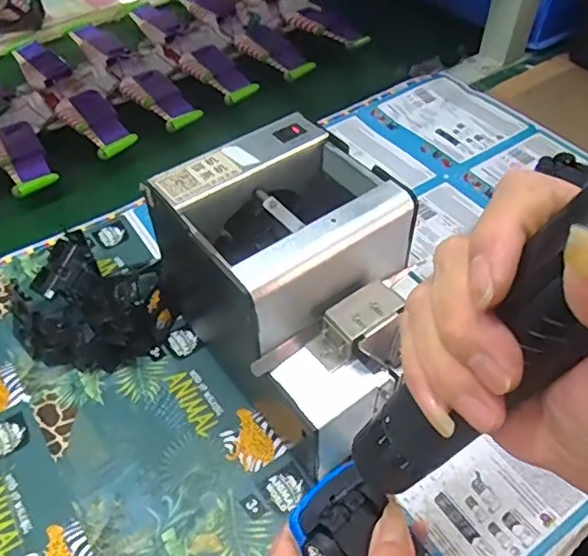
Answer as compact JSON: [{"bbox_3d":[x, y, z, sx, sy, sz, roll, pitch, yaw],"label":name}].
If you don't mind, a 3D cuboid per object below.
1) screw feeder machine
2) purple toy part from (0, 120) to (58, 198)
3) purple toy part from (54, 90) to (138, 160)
[{"bbox_3d":[0.001,0.003,0.389,0.123,0.147,0.155,-34,55,-25],"label":"screw feeder machine"},{"bbox_3d":[-0.280,-0.124,0.575,0.049,0.012,0.113,-30,54,-22],"label":"purple toy part"},{"bbox_3d":[-0.213,-0.167,0.604,0.049,0.018,0.116,-32,57,-23],"label":"purple toy part"}]

